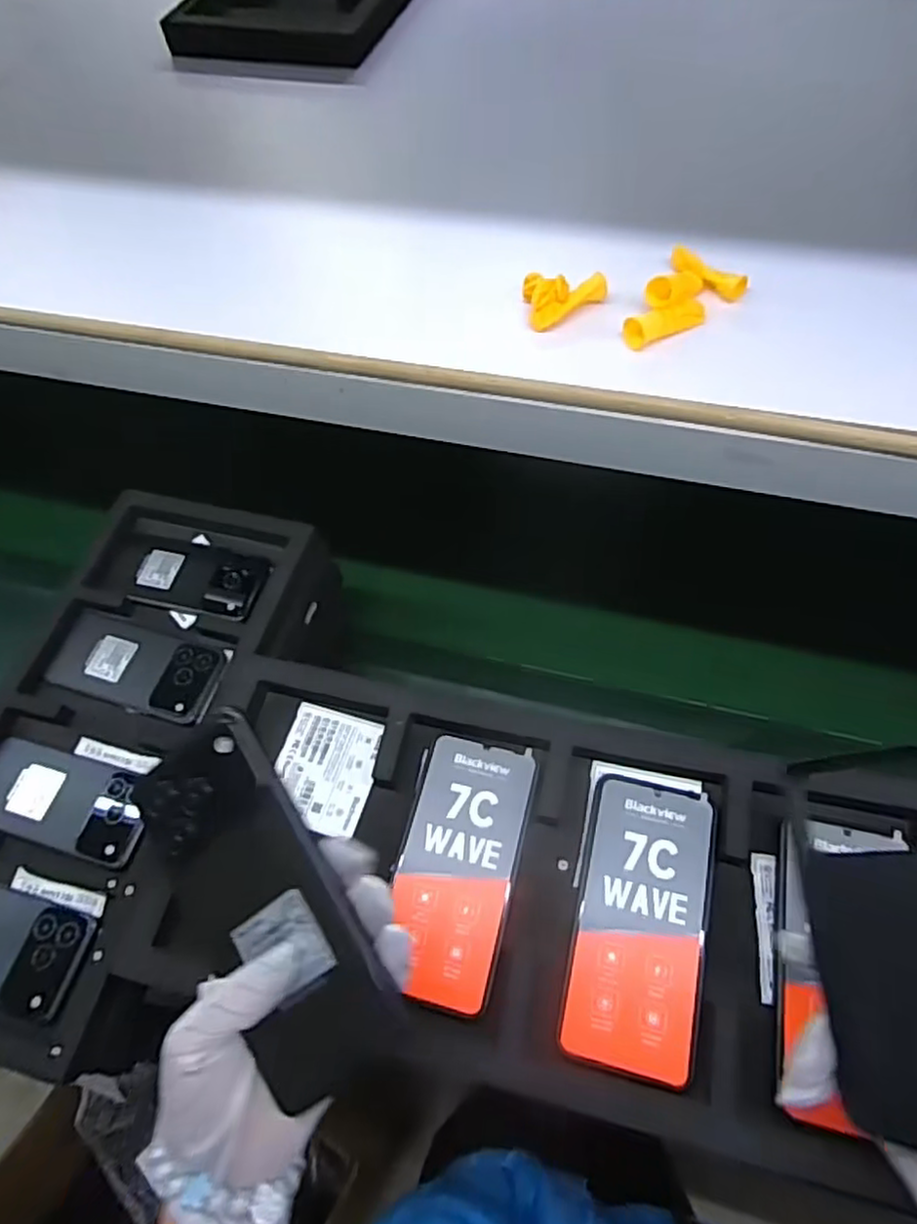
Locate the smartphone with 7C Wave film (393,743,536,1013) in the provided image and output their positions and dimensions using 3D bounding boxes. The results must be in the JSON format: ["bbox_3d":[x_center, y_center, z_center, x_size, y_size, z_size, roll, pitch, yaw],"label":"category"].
[{"bbox_3d":[-0.001,0.161,0.442,0.074,0.011,0.158,11,61,10],"label":"smartphone with 7C Wave film"}]

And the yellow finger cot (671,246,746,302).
[{"bbox_3d":[0.172,-0.235,0.478,0.012,0.015,0.062,-37,64,-16],"label":"yellow finger cot"}]

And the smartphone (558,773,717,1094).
[{"bbox_3d":[0.111,0.185,0.418,0.074,0.005,0.163,11,61,10],"label":"smartphone"}]

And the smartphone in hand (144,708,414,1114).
[{"bbox_3d":[-0.088,0.129,0.311,0.073,0.015,0.161,-39,74,11],"label":"smartphone in hand"}]

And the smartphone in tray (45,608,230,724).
[{"bbox_3d":[-0.299,0.048,0.639,0.174,0.012,0.079,15,62,12],"label":"smartphone in tray"}]

